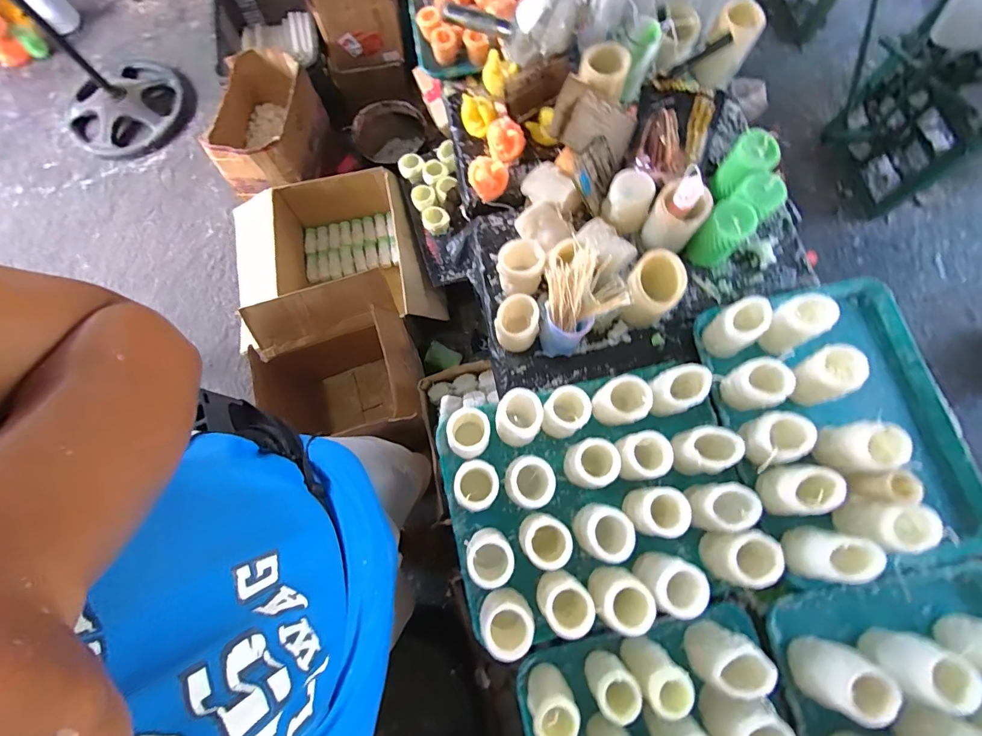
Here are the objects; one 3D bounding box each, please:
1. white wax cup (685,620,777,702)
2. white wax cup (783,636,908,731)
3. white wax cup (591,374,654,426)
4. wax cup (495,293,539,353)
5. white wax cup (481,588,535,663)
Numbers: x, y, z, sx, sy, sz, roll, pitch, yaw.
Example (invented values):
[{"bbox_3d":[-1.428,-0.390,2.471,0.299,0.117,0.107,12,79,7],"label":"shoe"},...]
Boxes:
[{"bbox_3d":[0.311,0.384,0.571,0.068,0.093,0.064,0,73,0],"label":"white wax cup"},{"bbox_3d":[0.439,0.388,0.543,0.069,0.094,0.072,0,73,0],"label":"white wax cup"},{"bbox_3d":[0.195,0.056,0.655,0.070,0.095,0.067,0,73,0],"label":"white wax cup"},{"bbox_3d":[0.043,-0.070,0.703,0.068,0.088,0.067,5,73,2],"label":"wax cup"},{"bbox_3d":[0.022,0.337,0.578,0.062,0.115,0.068,0,73,0],"label":"white wax cup"}]

